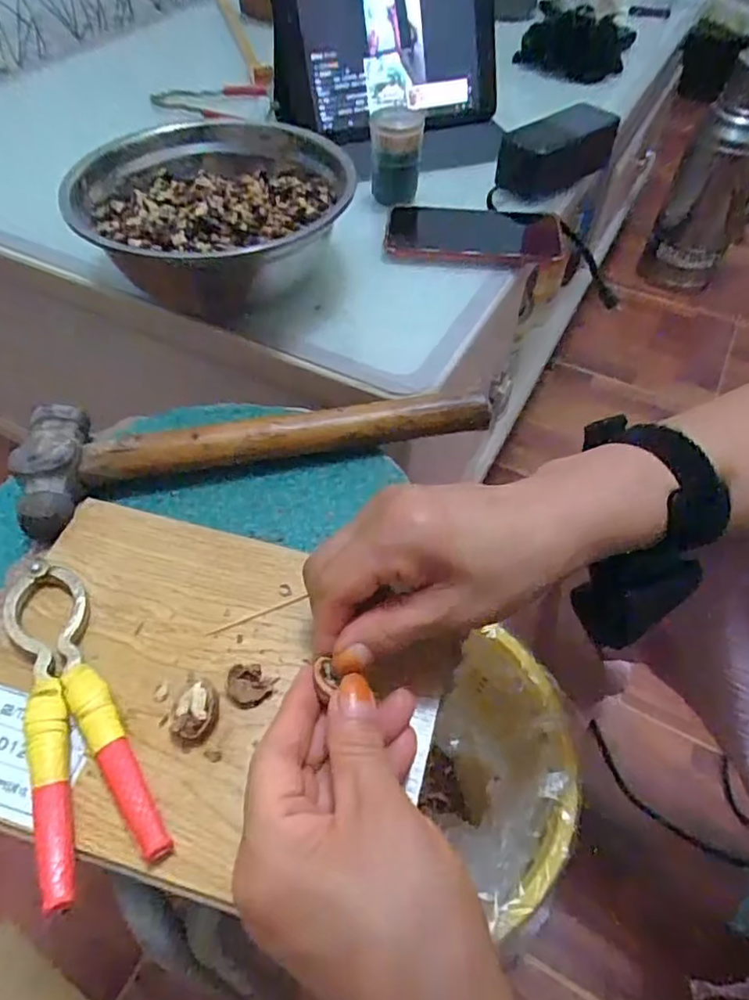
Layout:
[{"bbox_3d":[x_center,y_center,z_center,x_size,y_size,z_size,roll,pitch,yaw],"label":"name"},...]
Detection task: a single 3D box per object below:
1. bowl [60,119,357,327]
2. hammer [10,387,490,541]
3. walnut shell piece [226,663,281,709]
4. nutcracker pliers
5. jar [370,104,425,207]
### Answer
[{"bbox_3d":[-0.126,-0.229,0.489,0.181,0.067,0.207,9,54,5],"label":"bowl"},{"bbox_3d":[-0.074,-0.052,0.392,0.290,0.024,0.083,-15,56,-12],"label":"hammer"},{"bbox_3d":[-0.061,0.090,0.292,0.022,0.007,0.022,1,54,-1],"label":"walnut shell piece"},{"bbox_3d":[-0.143,0.094,0.279,0.044,0.012,0.161,-23,58,-17],"label":"nutcracker pliers"},{"bbox_3d":[0.020,-0.323,0.561,0.046,0.078,0.047,1,54,-1],"label":"jar"}]

